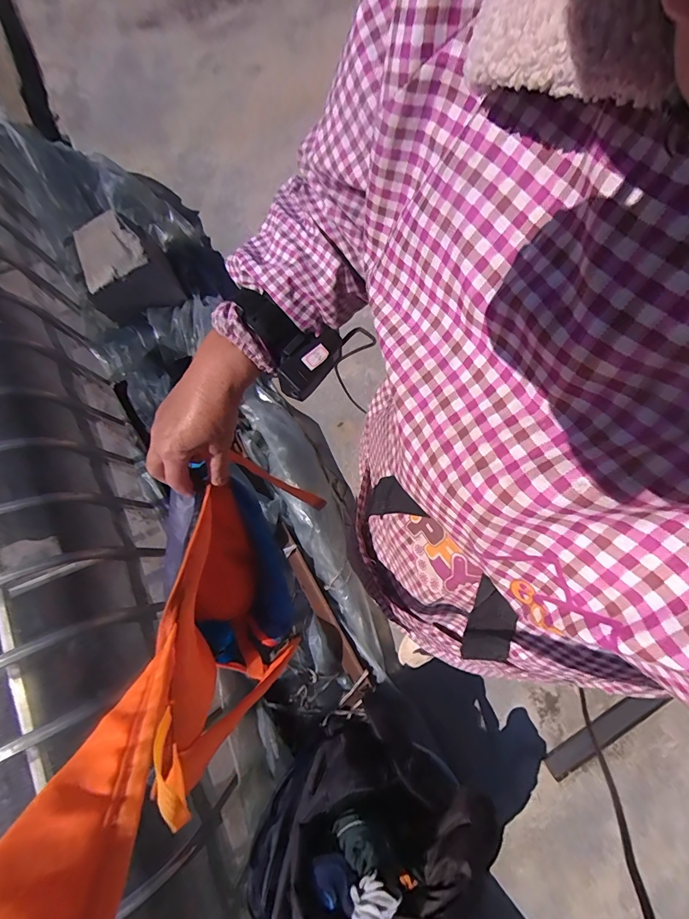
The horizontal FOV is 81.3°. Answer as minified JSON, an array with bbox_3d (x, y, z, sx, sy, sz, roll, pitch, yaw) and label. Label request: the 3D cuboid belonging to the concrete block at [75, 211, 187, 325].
[{"bbox_3d":[-0.722,-0.621,1.300,0.259,0.210,0.278,-39,77,-11],"label":"concrete block"}]

